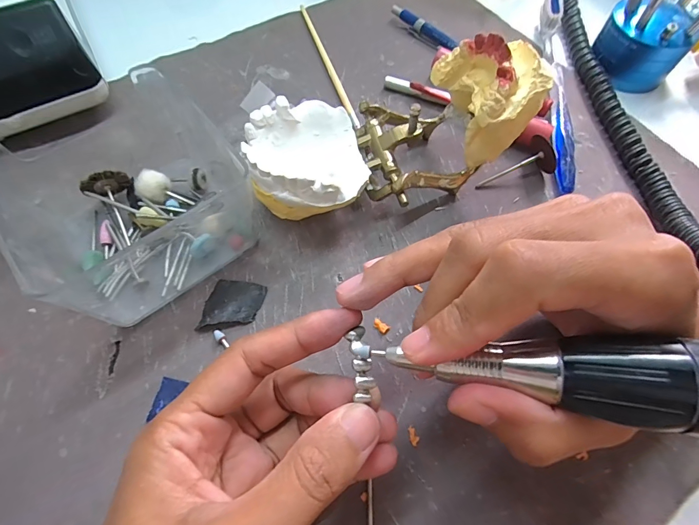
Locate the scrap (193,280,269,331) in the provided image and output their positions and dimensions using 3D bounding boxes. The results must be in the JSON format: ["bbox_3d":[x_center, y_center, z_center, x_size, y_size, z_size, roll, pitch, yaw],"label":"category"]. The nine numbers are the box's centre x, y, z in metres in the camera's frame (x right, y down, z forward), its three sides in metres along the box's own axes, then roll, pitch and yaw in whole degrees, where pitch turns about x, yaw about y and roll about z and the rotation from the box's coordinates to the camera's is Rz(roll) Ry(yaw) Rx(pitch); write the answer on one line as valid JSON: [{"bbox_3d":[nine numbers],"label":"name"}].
[{"bbox_3d":[-0.061,0.022,0.202,0.028,0.006,0.028,10,64,4],"label":"scrap"}]

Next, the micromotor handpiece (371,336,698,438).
[{"bbox_3d":[0.101,0.033,0.104,0.179,0.022,0.026,2,63,16],"label":"micromotor handpiece"}]

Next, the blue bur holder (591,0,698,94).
[{"bbox_3d":[0.215,-0.169,0.267,0.057,0.067,0.054,34,68,15],"label":"blue bur holder"}]

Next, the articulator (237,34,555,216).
[{"bbox_3d":[0.020,-0.069,0.210,0.148,0.077,0.065,-16,65,-9],"label":"articulator"}]

